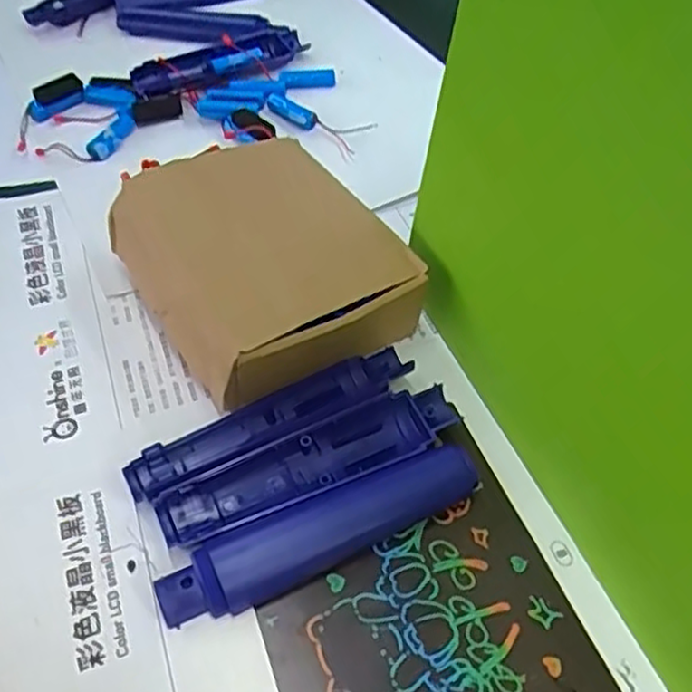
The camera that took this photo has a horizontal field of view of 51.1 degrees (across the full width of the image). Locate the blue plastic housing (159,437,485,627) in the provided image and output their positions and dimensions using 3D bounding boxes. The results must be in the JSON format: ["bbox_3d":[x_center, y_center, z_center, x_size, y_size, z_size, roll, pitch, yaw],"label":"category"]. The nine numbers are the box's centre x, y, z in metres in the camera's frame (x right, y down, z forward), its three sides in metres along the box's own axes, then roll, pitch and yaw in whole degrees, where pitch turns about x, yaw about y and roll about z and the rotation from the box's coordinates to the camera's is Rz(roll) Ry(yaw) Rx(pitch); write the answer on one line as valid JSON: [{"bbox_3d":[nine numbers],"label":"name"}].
[{"bbox_3d":[-0.010,0.094,0.367,0.169,0.013,0.033,-21,53,-16],"label":"blue plastic housing"}]

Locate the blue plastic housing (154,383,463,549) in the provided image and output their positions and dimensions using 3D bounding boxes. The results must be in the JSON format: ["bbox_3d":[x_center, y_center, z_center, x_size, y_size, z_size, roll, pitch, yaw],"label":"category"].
[{"bbox_3d":[-0.017,0.063,0.387,0.165,0.015,0.037,-21,53,-16],"label":"blue plastic housing"}]

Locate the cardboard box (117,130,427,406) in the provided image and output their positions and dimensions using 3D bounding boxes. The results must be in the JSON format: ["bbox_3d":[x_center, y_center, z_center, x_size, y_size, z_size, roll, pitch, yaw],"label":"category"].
[{"bbox_3d":[-0.051,-0.052,0.446,0.132,0.055,0.159,-27,55,-21],"label":"cardboard box"}]

